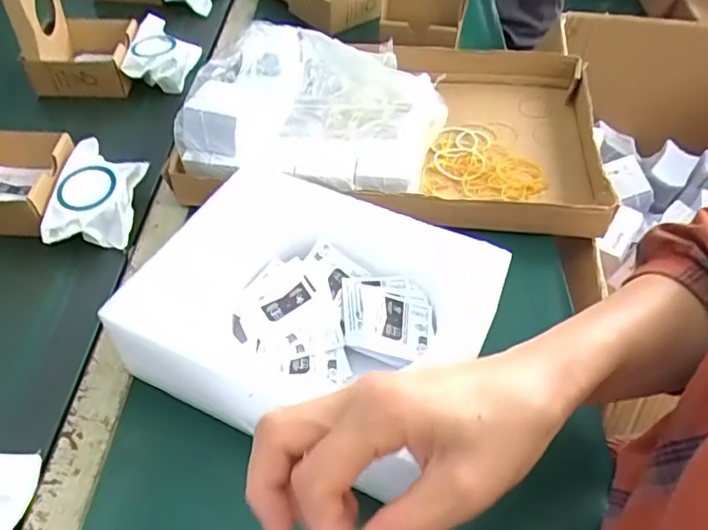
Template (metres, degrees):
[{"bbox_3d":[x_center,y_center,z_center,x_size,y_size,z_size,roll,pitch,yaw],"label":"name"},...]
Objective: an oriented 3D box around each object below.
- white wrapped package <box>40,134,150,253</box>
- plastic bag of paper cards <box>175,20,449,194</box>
[{"bbox_3d":[-0.246,-0.068,0.555,0.073,0.047,0.110,0,48,-2],"label":"white wrapped package"},{"bbox_3d":[-0.031,-0.172,0.581,0.227,0.042,0.211,11,49,8],"label":"plastic bag of paper cards"}]

